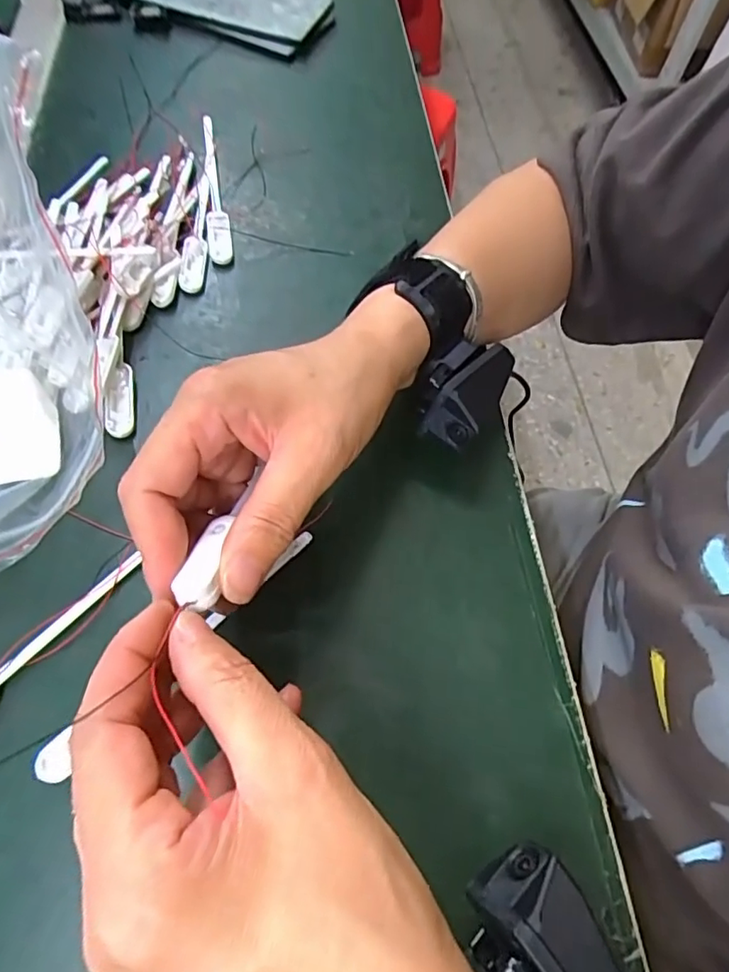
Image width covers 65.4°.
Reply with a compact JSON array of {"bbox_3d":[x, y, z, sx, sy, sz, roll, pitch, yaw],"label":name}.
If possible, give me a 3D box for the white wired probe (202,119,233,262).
[{"bbox_3d":[-0.105,-0.211,0.398,0.015,0.012,0.139,-7,62,-8],"label":"white wired probe"}]

